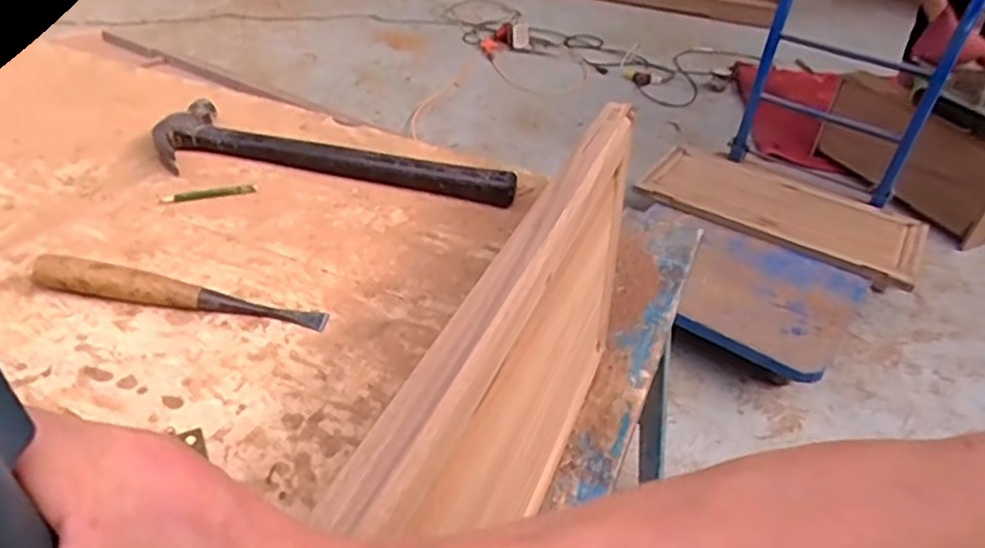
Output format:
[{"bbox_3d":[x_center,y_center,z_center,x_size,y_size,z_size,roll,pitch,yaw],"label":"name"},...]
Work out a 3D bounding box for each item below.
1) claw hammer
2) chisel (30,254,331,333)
[{"bbox_3d":[-0.170,-0.131,0.748,0.396,0.035,0.113,11,40,4],"label":"claw hammer"},{"bbox_3d":[-0.257,0.016,0.556,0.238,0.031,0.021,7,37,1],"label":"chisel"}]

